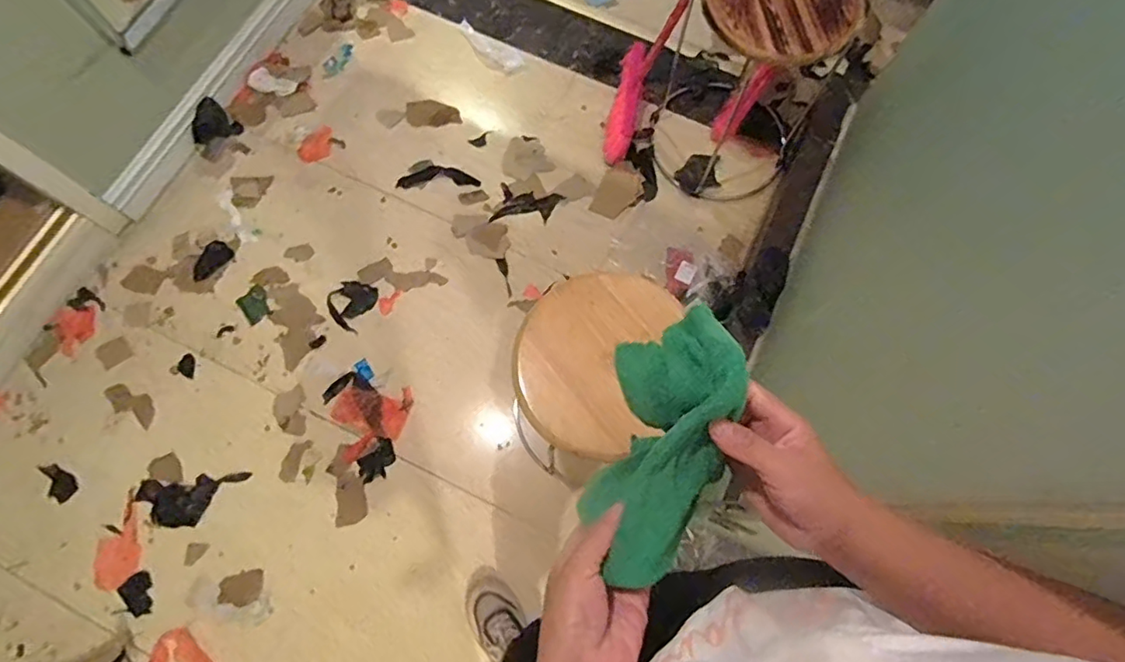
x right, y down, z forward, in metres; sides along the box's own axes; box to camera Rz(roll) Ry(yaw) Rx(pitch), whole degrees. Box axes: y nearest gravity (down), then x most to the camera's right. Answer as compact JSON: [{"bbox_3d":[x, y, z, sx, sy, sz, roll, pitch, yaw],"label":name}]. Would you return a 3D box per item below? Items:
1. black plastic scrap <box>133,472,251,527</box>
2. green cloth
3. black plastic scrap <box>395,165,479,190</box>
[{"bbox_3d":[-0.758,0.345,1.165,0.222,0.010,0.095,-5,72,-2],"label":"black plastic scrap"},{"bbox_3d":[0.066,0.073,0.385,0.079,0.063,0.176,17,98,5],"label":"green cloth"},{"bbox_3d":[-0.303,-0.379,1.402,0.200,0.007,0.062,-2,72,-1],"label":"black plastic scrap"}]

